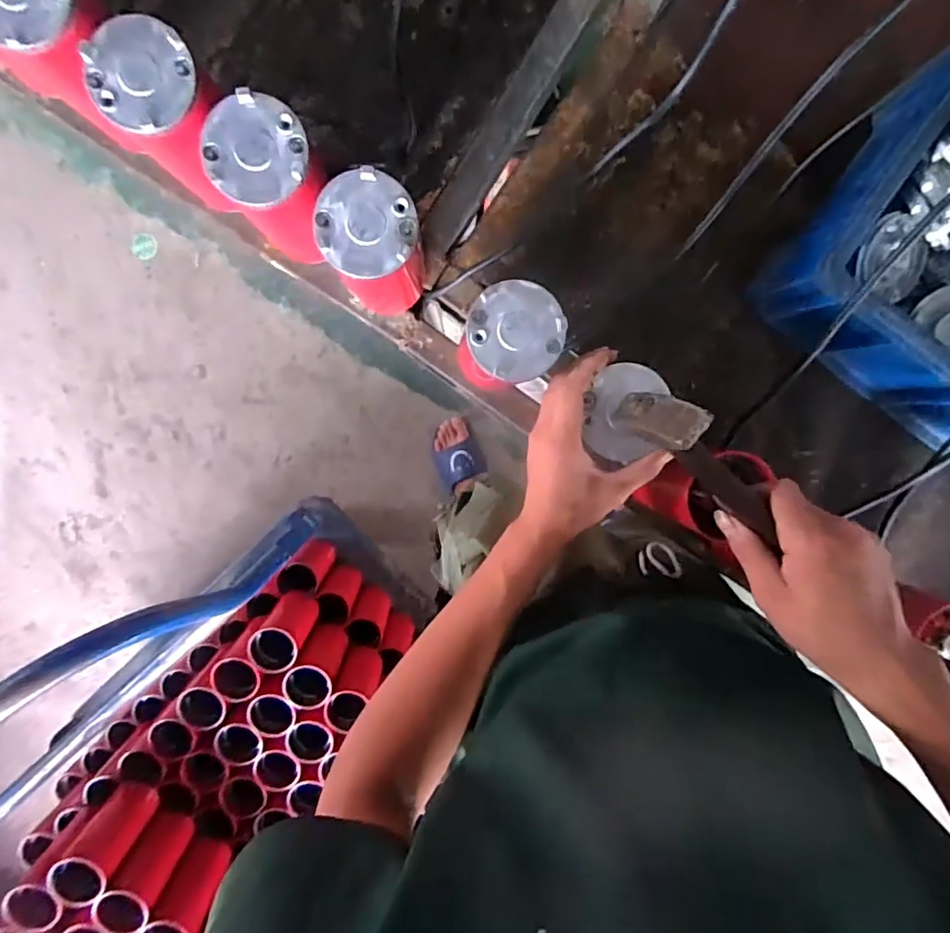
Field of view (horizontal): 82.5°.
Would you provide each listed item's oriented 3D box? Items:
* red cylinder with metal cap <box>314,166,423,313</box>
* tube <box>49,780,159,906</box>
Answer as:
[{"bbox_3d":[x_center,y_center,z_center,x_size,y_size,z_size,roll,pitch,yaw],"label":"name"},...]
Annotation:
[{"bbox_3d":[-0.084,-0.186,0.482,0.075,0.176,0.079,-5,98,-2],"label":"red cylinder with metal cap"},{"bbox_3d":[-0.564,0.574,0.834,0.073,0.143,0.075,0,98,-2],"label":"tube"}]

